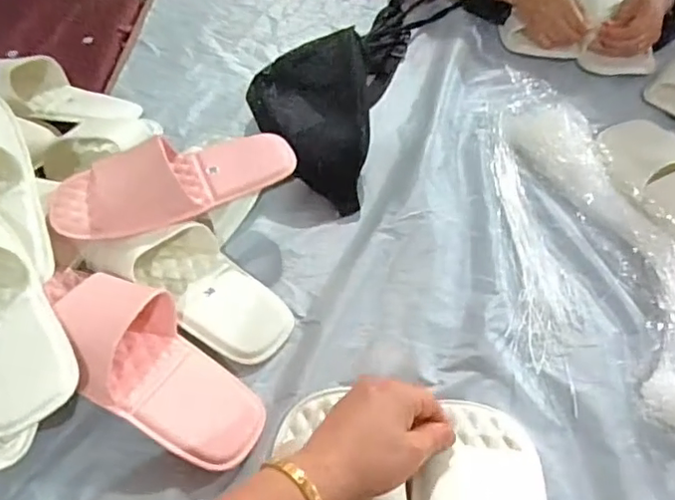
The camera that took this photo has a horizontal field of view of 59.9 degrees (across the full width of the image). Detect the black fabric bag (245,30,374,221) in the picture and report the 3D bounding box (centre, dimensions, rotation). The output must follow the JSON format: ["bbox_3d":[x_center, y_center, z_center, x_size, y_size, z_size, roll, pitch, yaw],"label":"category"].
[{"bbox_3d":[-0.032,-0.158,0.682,0.134,0.087,0.225,0,50,-3],"label":"black fabric bag"}]

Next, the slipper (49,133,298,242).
[{"bbox_3d":[-0.155,-0.080,0.558,0.225,0.060,0.093,-26,56,-23],"label":"slipper"}]

